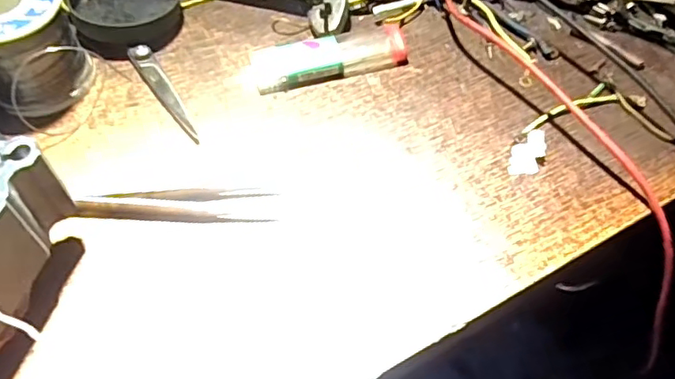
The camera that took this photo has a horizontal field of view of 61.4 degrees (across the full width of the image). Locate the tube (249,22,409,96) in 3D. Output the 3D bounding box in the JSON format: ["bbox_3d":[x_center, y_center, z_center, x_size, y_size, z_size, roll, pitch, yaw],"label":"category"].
[{"bbox_3d":[-0.003,-0.071,0.303,0.083,0.016,0.022,-17,56,-9],"label":"tube"}]

